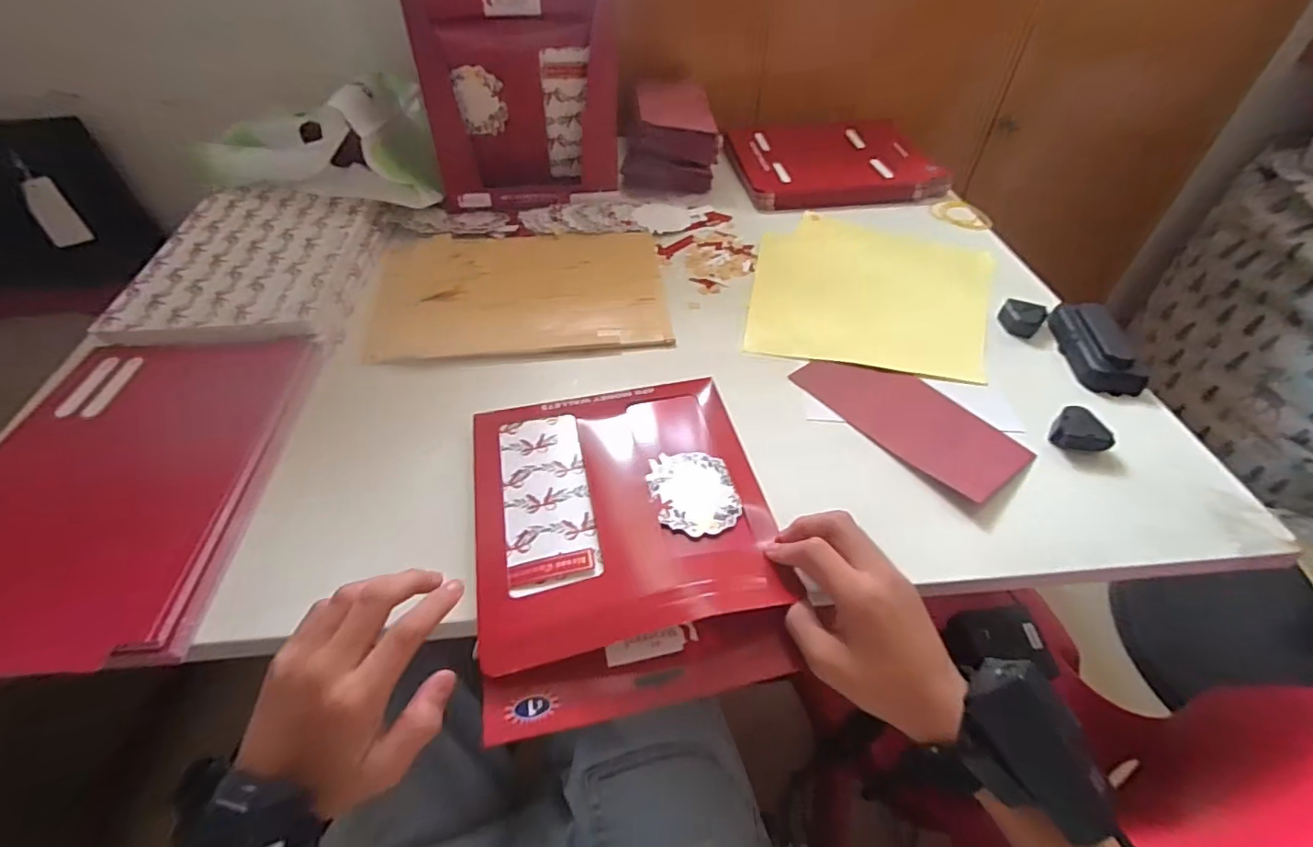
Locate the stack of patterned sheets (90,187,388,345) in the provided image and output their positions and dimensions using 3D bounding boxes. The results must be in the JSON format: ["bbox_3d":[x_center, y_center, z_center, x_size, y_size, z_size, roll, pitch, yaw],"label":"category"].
[{"bbox_3d":[-0.383,-0.159,0.553,0.180,0.031,0.241,-2,49,-6],"label":"stack of patterned sheets"}]

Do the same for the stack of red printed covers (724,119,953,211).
[{"bbox_3d":[0.235,-0.356,0.766,0.268,0.030,0.211,-5,47,-6],"label":"stack of red printed covers"}]

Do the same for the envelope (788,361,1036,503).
[{"bbox_3d":[0.205,-0.009,0.461,0.094,0.009,0.174,-28,53,-25],"label":"envelope"}]

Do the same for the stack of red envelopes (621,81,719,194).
[{"bbox_3d":[0.012,-0.377,0.728,0.110,0.096,0.151,-5,47,-6],"label":"stack of red envelopes"}]

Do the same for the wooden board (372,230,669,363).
[{"bbox_3d":[-0.135,-0.138,0.561,0.280,0.009,0.211,-5,47,-6],"label":"wooden board"}]

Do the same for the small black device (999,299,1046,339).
[{"bbox_3d":[0.348,-0.101,0.539,0.036,0.020,0.038,32,53,26],"label":"small black device"}]

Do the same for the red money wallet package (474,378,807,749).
[{"bbox_3d":[-0.022,0.067,0.385,0.191,0.033,0.229,-9,47,-10],"label":"red money wallet package"}]

